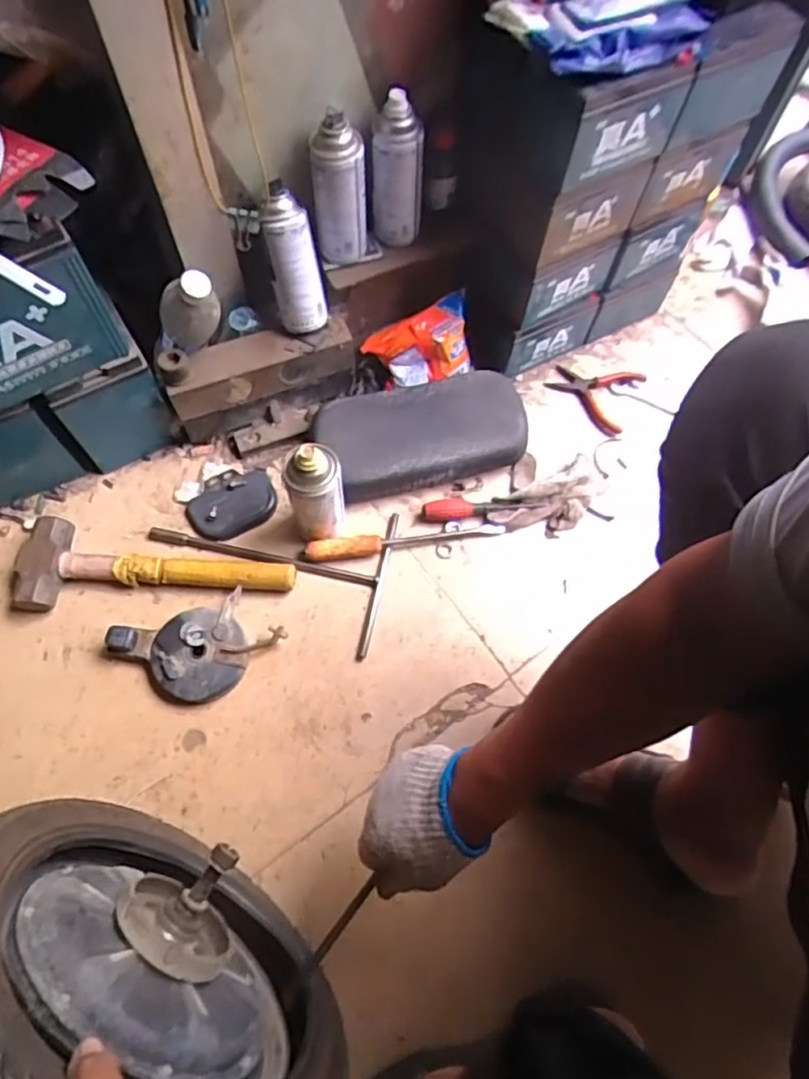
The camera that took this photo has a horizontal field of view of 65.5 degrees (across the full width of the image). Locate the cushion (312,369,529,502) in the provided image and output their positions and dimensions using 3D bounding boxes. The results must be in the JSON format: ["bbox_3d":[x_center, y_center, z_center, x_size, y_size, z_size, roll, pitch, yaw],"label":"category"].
[{"bbox_3d":[0.026,-0.143,0.866,0.284,0.068,0.143,-12,67,-8],"label":"cushion"}]

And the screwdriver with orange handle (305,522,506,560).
[{"bbox_3d":[0.005,0.001,0.818,0.259,0.033,0.024,-8,66,-6],"label":"screwdriver with orange handle"}]

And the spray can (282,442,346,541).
[{"bbox_3d":[-0.106,-0.056,0.755,0.066,0.167,0.058,-10,66,-7],"label":"spray can"}]

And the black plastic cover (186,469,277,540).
[{"bbox_3d":[-0.229,-0.047,0.834,0.115,0.025,0.086,-20,68,-11],"label":"black plastic cover"}]

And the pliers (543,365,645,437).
[{"bbox_3d":[0.281,-0.224,0.943,0.125,0.010,0.119,27,67,10],"label":"pliers"}]

